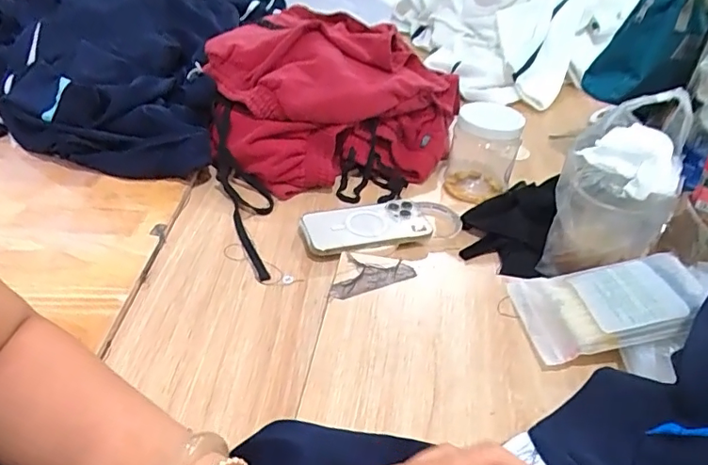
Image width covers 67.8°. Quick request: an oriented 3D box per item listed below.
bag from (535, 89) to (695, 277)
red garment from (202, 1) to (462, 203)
[{"bbox_3d":[0.282,-0.040,0.581,0.111,0.204,0.088,21,40,19],"label":"bag"},{"bbox_3d":[-0.035,-0.225,0.849,0.392,0.169,0.361,8,38,3],"label":"red garment"}]

